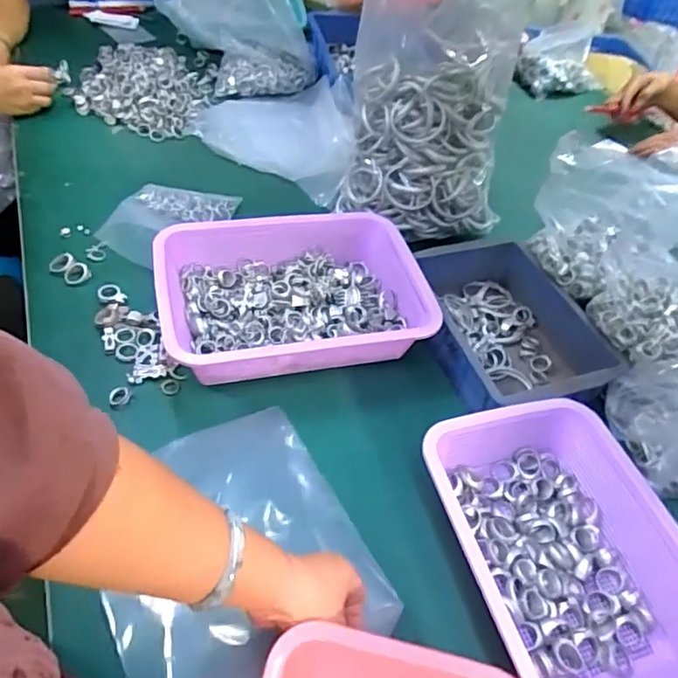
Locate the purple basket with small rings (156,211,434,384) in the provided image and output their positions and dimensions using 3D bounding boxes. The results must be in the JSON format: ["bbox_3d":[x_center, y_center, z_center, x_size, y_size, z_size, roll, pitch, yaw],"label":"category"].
[{"bbox_3d":[-0.050,-0.052,0.675,0.301,0.071,0.221,-8,50,-13],"label":"purple basket with small rings"}]

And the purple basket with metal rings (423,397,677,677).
[{"bbox_3d":[0.206,0.188,0.511,0.191,0.067,0.268,-10,51,-15],"label":"purple basket with metal rings"}]

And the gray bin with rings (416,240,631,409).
[{"bbox_3d":[0.212,-0.015,0.701,0.209,0.072,0.250,-11,51,-16],"label":"gray bin with rings"}]

